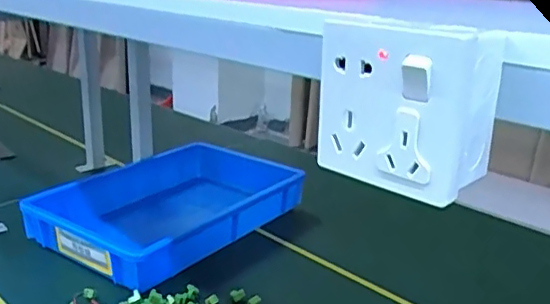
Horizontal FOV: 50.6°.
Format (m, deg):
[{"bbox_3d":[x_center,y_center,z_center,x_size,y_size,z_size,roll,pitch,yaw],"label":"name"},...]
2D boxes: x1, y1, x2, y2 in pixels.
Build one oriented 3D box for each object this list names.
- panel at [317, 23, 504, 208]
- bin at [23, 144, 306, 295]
[{"bbox_3d":[0.071,-0.027,0.322,0.046,0.084,0.087,-15,25,-42],"label":"panel"},{"bbox_3d":[-0.190,0.085,1.074,0.305,0.080,0.470,14,22,33],"label":"bin"}]

